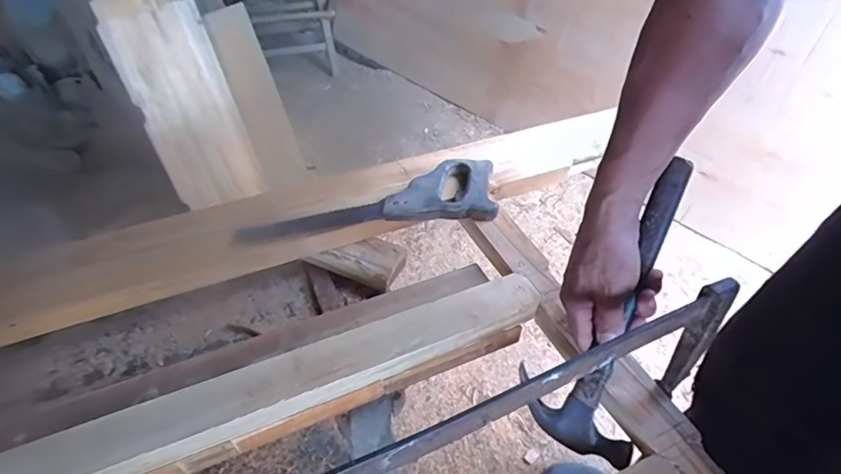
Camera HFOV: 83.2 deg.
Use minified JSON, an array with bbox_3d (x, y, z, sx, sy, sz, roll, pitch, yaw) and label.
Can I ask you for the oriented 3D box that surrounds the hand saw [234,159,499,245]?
[{"bbox_3d":[-0.066,-0.053,0.638,0.343,0.034,0.109,-4,44,-7],"label":"hand saw"}]

